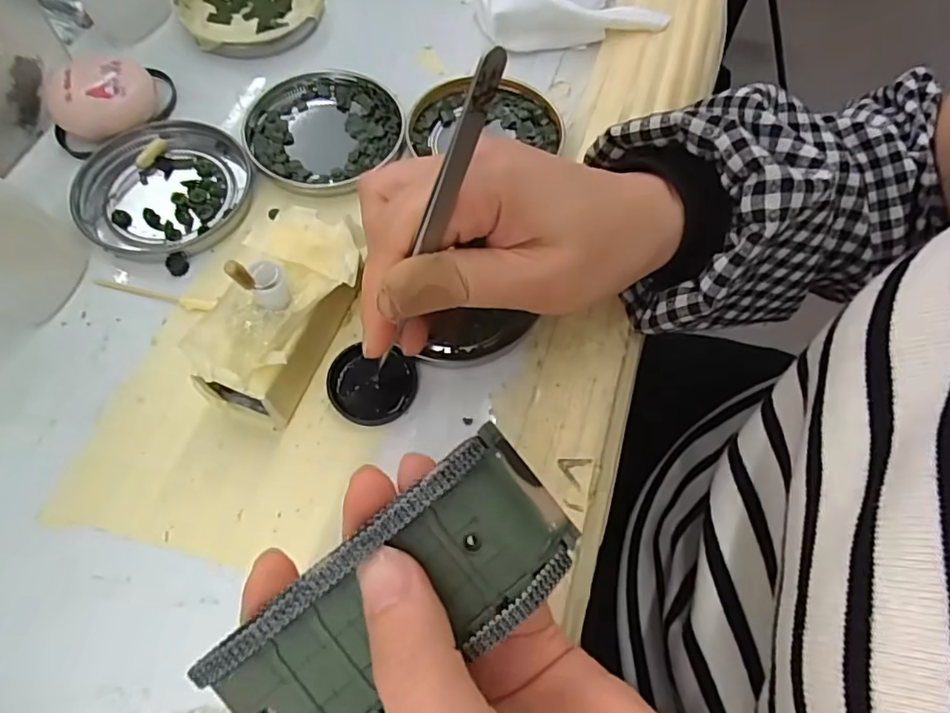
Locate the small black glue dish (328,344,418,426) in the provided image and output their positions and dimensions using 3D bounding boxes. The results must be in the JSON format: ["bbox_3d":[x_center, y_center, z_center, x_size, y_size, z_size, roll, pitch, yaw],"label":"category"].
[{"bbox_3d":[-0.043,0.012,0.240,0.035,0.007,0.031,7,64,1],"label":"small black glue dish"}]

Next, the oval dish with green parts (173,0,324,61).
[{"bbox_3d":[-0.130,-0.204,0.337,0.077,0.008,0.077,-22,67,-12],"label":"oval dish with green parts"}]

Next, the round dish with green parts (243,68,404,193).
[{"bbox_3d":[-0.077,-0.119,0.300,0.077,0.008,0.073,1,64,-2],"label":"round dish with green parts"}]

